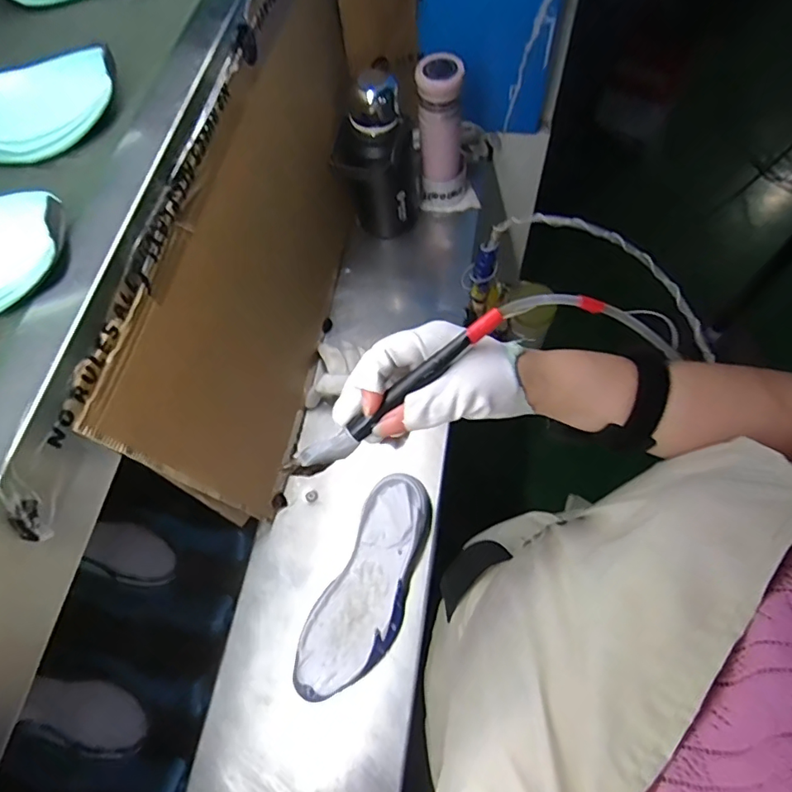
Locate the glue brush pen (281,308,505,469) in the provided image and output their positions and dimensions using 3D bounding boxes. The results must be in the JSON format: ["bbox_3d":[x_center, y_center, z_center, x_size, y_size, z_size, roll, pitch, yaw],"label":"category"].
[{"bbox_3d":[0.001,0.000,0.329,0.163,0.019,0.012,-38,64,6],"label":"glue brush pen"}]

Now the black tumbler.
[{"bbox_3d":[-0.023,-0.343,0.766,0.098,0.246,0.112,14,64,11],"label":"black tumbler"}]

